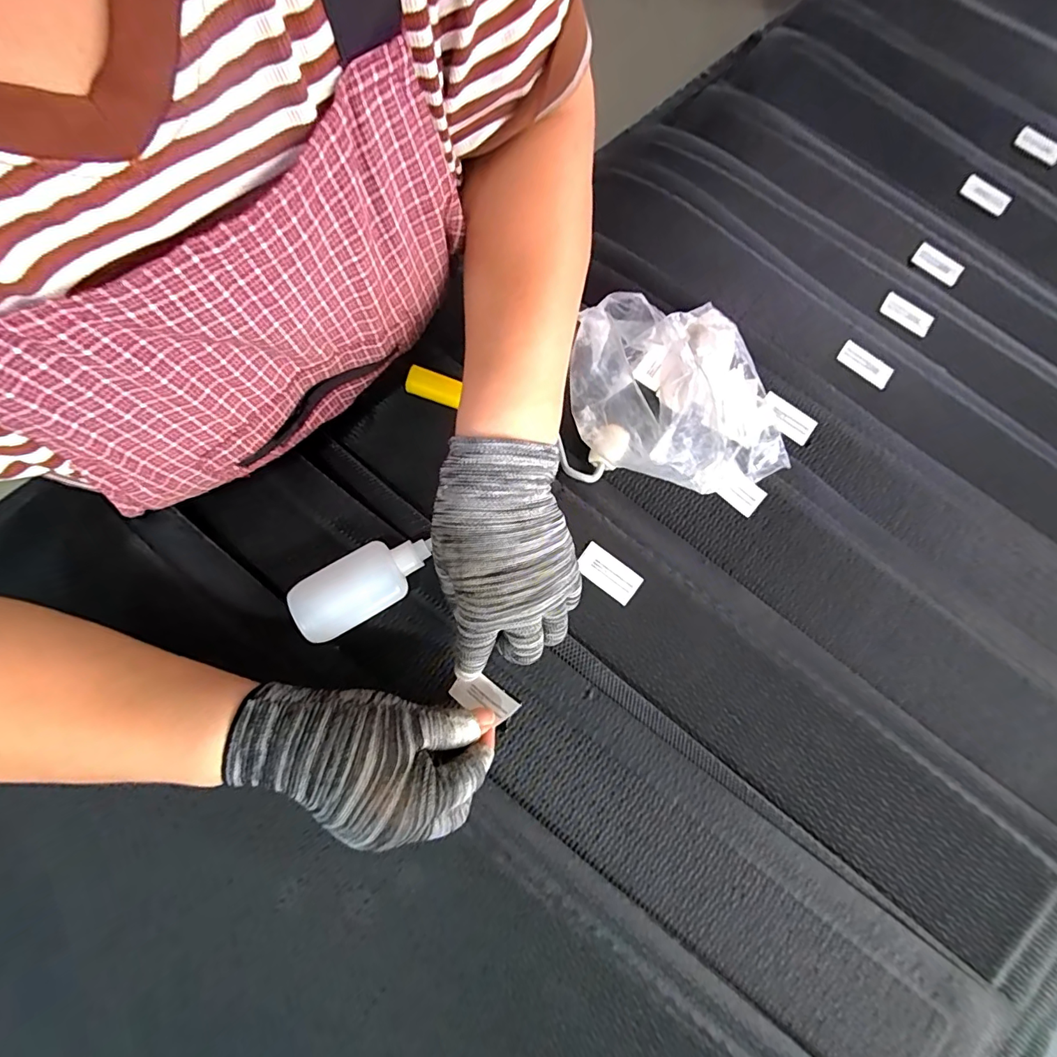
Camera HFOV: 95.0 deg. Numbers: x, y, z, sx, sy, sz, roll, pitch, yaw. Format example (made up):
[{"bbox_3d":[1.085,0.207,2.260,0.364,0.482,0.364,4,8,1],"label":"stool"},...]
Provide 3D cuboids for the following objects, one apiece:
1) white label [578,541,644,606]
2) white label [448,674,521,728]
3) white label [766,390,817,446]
[{"bbox_3d":[0.062,0.035,0.376,0.050,0.006,0.027,37,80,6],"label":"white label"},{"bbox_3d":[-0.032,0.121,0.344,0.047,0.007,0.024,27,59,31],"label":"white label"},{"bbox_3d":[0.222,-0.095,0.416,0.049,0.008,0.026,39,89,4],"label":"white label"}]

